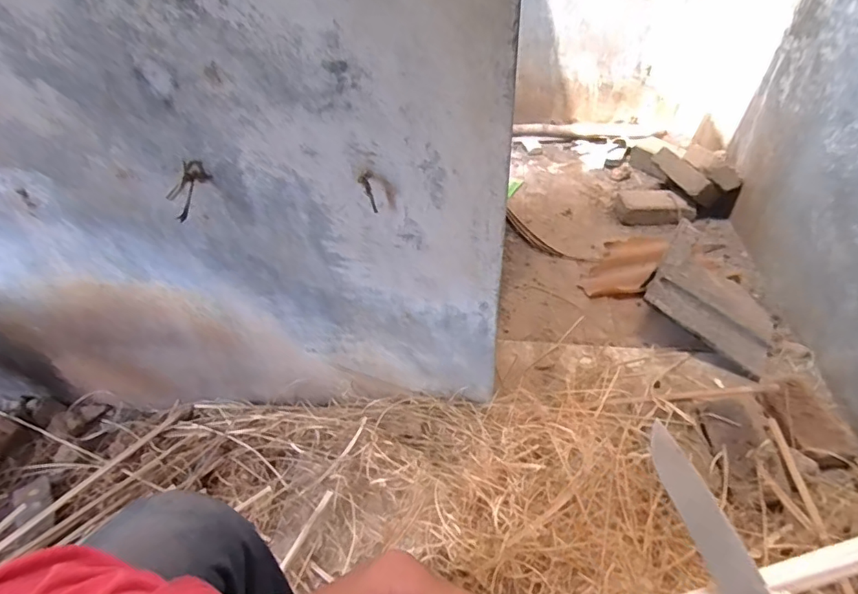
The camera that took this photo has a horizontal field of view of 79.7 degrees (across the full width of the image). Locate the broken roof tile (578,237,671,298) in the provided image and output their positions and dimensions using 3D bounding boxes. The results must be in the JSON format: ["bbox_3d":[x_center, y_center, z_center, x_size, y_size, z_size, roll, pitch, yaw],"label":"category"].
[{"bbox_3d":[0.517,-0.082,1.357,0.147,0.034,0.257,24,50,26],"label":"broken roof tile"}]

